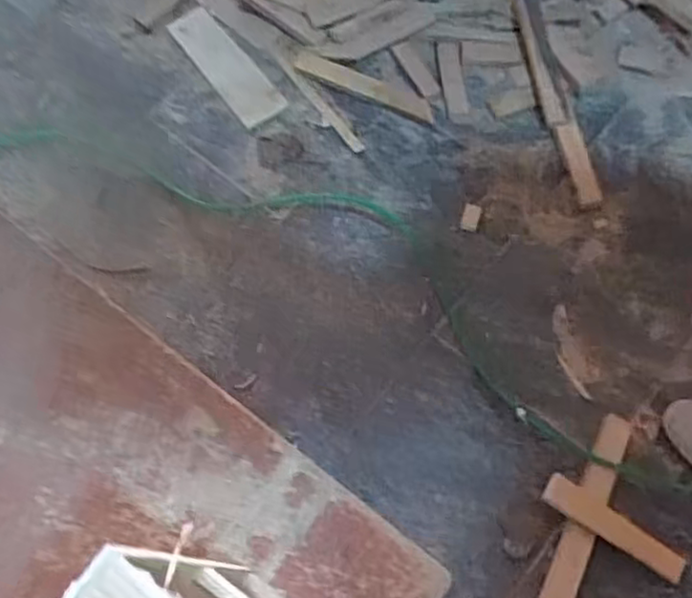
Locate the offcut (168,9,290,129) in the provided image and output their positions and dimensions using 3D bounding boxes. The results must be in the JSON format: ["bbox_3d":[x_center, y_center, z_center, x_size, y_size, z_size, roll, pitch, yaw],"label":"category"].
[{"bbox_3d":[-0.205,-0.403,1.239,0.080,0.017,0.273,-33,73,-13],"label":"offcut"}]

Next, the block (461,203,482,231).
[{"bbox_3d":[0.193,-0.126,1.118,0.026,0.008,0.042,15,70,5],"label":"block"}]

